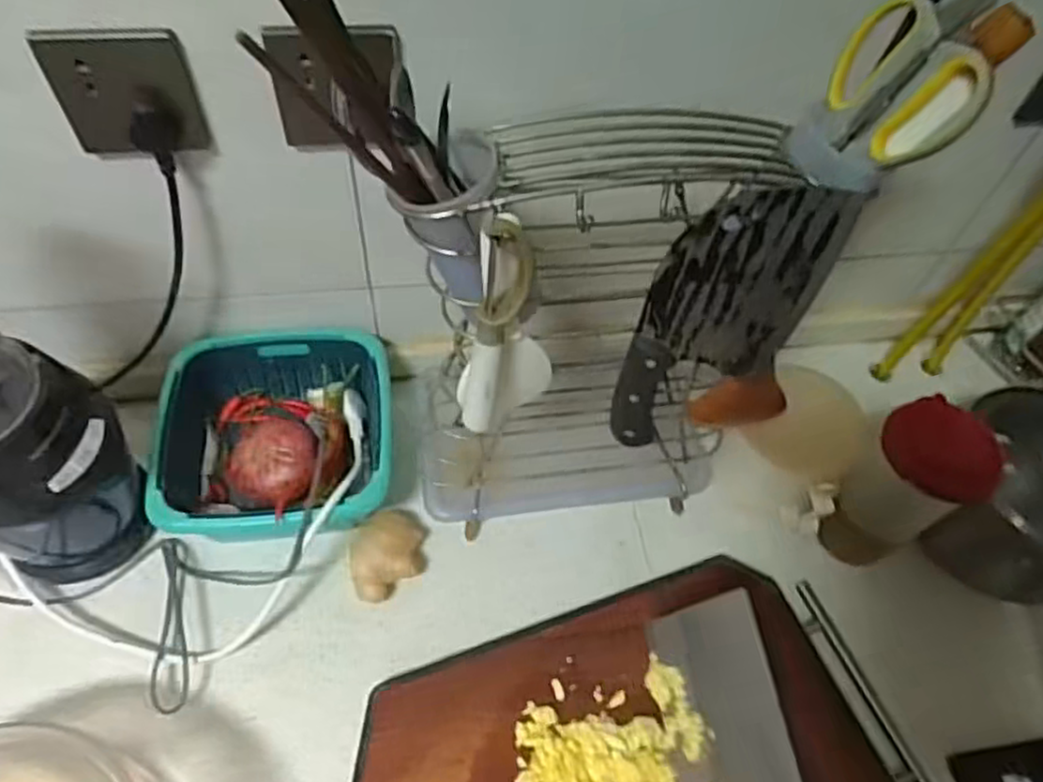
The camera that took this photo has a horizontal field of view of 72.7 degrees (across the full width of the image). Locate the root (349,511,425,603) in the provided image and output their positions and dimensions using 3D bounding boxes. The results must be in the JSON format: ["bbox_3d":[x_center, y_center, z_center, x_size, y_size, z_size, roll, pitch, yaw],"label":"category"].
[{"bbox_3d":[-0.118,0.143,0.627,0.073,0.040,0.070,2,56,-4],"label":"root"}]

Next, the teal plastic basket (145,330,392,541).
[{"bbox_3d":[-0.221,0.046,0.658,0.198,0.082,0.201,-2,56,-7],"label":"teal plastic basket"}]

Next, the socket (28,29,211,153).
[{"bbox_3d":[-0.263,-0.198,0.473,0.085,0.080,0.016,-8,57,-10],"label":"socket"}]

